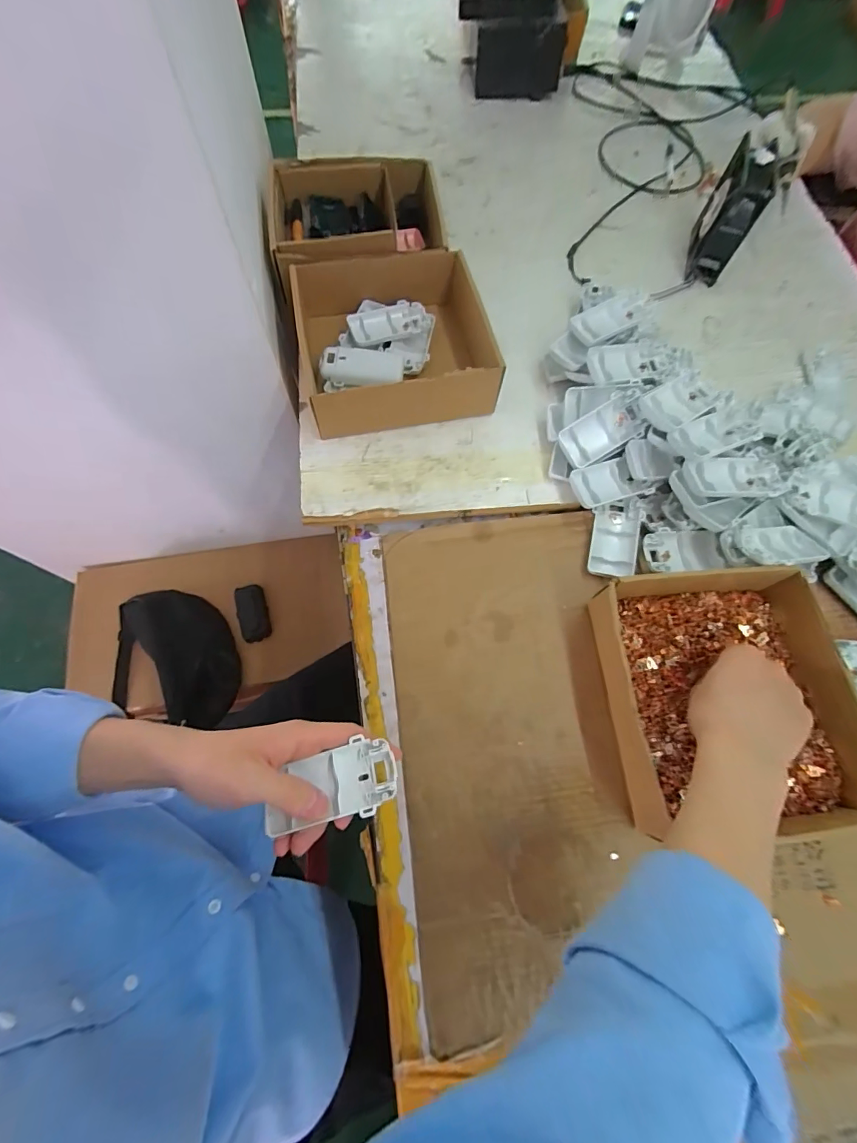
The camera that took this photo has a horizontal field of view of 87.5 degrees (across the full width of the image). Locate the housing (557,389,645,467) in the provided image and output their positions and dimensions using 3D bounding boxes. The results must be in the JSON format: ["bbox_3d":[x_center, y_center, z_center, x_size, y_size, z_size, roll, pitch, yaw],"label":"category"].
[{"bbox_3d":[0.187,-0.150,0.480,0.088,0.018,0.047,-29,87,4],"label":"housing"}]

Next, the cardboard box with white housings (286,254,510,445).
[{"bbox_3d":[-0.044,-0.266,0.515,0.199,0.087,0.211,-13,70,-7],"label":"cardboard box with white housings"}]

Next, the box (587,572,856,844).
[{"bbox_3d":[0.254,0.105,0.389,0.193,0.061,0.206,-6,72,-5],"label":"box"}]

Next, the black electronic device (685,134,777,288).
[{"bbox_3d":[0.395,-0.468,0.591,0.043,0.118,0.106,15,69,3],"label":"black electronic device"}]

